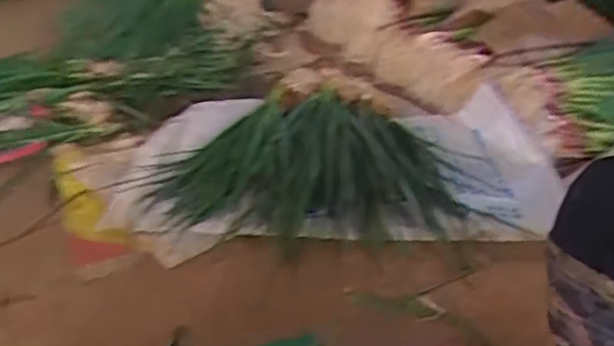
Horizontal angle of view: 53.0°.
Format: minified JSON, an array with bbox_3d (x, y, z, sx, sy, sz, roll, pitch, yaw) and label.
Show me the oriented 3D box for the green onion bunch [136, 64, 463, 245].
[{"bbox_3d":[-0.019,-0.059,1.389,0.583,0.133,0.610,-2,28,-6],"label":"green onion bunch"}]

